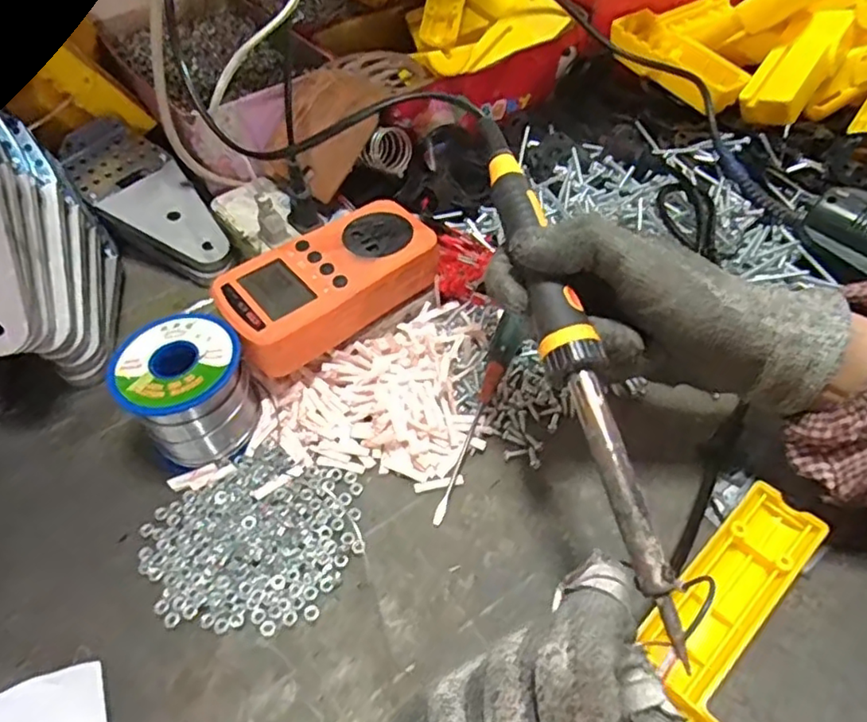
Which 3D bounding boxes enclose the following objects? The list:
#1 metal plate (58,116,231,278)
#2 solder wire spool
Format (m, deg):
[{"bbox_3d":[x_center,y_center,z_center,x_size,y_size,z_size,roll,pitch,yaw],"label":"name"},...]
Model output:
[{"bbox_3d":[-0.206,-0.115,0.456,0.142,0.031,0.063,44,62,8],"label":"metal plate"},{"bbox_3d":[-0.133,0.018,0.344,0.063,0.061,0.061,-2,49,2],"label":"solder wire spool"}]

